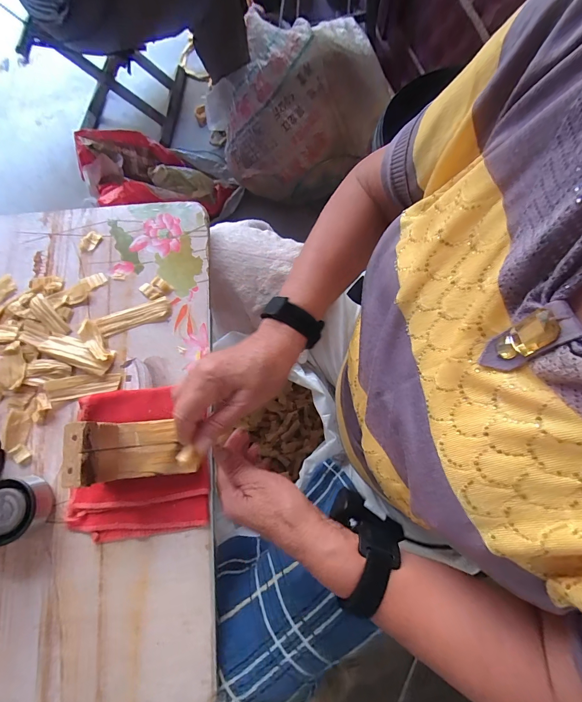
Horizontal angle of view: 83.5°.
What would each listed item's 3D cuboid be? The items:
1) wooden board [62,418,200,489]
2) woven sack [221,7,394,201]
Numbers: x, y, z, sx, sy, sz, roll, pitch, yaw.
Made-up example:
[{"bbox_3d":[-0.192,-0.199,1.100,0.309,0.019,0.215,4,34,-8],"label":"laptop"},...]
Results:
[{"bbox_3d":[-0.165,0.102,0.341,0.098,0.071,0.060,-6,74,0],"label":"wooden board"},{"bbox_3d":[0.028,-0.638,0.863,0.409,0.230,0.359,9,76,4],"label":"woven sack"}]

